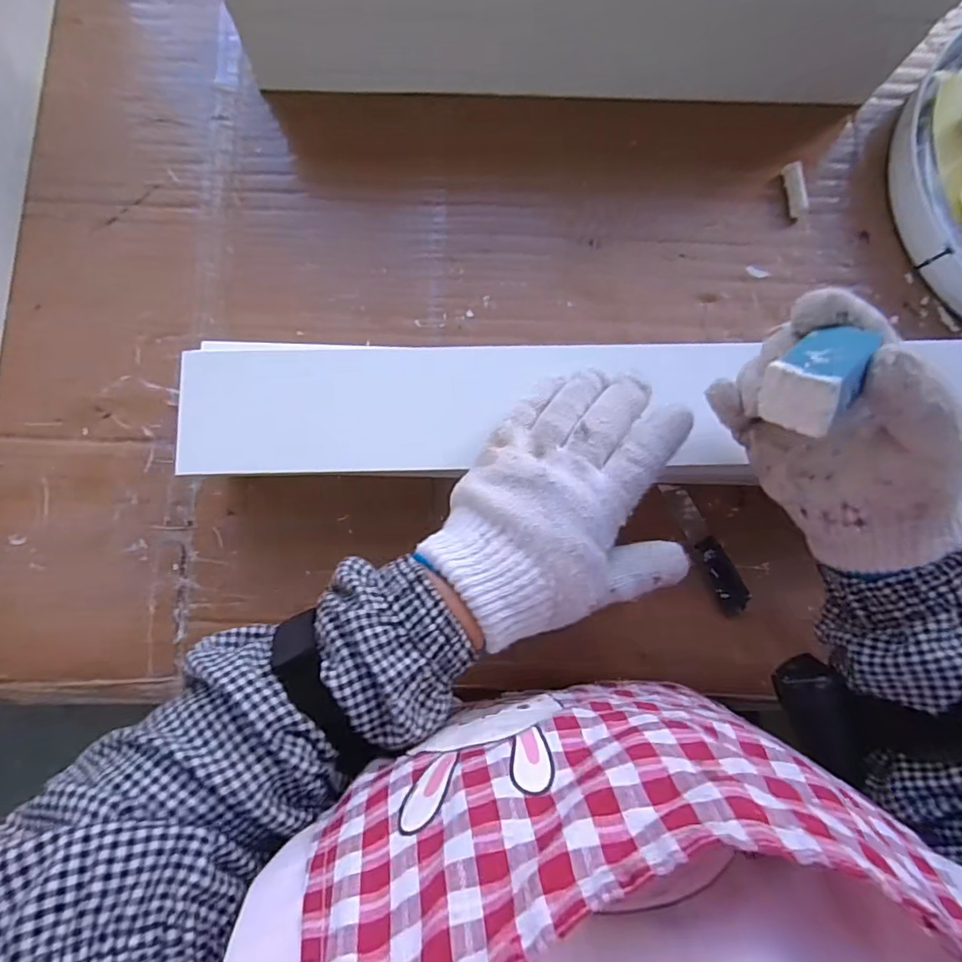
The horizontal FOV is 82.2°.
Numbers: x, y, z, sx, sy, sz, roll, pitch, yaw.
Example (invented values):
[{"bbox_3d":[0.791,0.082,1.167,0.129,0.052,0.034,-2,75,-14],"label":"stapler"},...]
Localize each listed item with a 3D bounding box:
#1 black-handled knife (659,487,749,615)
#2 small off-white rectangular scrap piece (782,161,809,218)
[{"bbox_3d":[0.171,0.049,0.416,0.022,0.006,0.106,-26,84,-6],"label":"black-handled knife"},{"bbox_3d":[0.261,-0.242,0.456,0.012,0.012,0.043,-10,83,-4],"label":"small off-white rectangular scrap piece"}]

